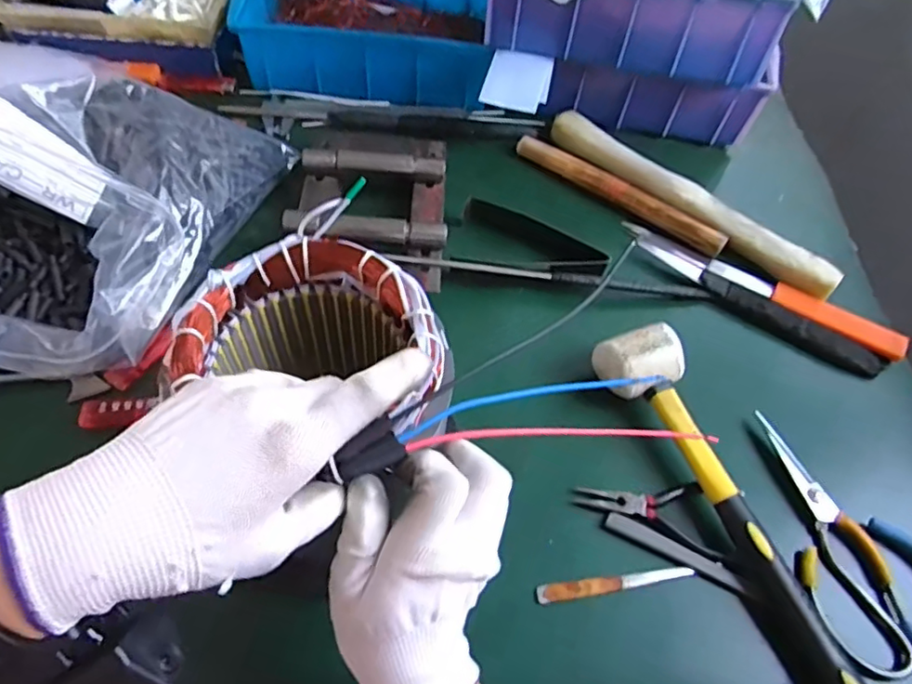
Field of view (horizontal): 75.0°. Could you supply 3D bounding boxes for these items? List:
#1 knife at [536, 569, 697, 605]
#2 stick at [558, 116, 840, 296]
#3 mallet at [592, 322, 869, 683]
[{"bbox_3d":[0.111,0.165,0.411,0.113,0.004,0.012,-6,58,-9],"label":"knife"},{"bbox_3d":[0.229,-0.144,0.605,0.321,0.029,0.040,38,62,18],"label":"stick"},{"bbox_3d":[0.199,0.110,0.430,0.062,0.051,0.276,-22,62,-18],"label":"mallet"}]

